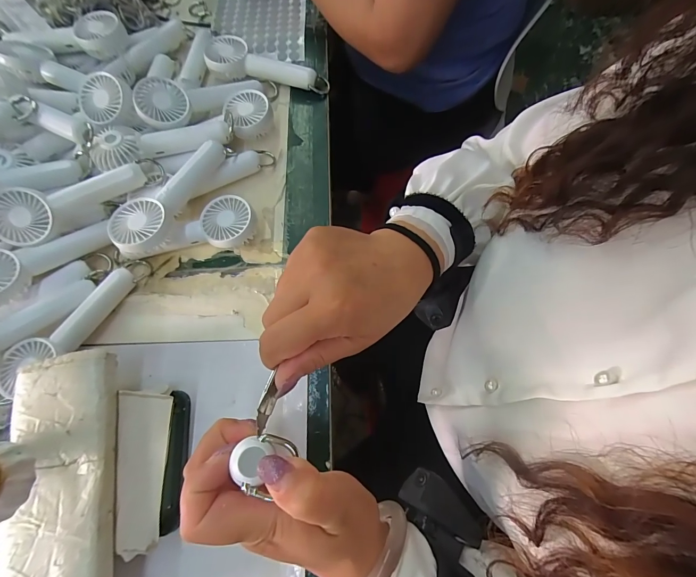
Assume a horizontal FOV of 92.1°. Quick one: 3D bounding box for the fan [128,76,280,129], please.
[{"bbox_3d":[-0.164,-0.231,0.404,0.166,0.028,0.051,-24,72,-22],"label":"fan"}]

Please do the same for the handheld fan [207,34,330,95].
[{"bbox_3d":[-0.102,-0.293,0.438,0.150,0.035,0.052,8,71,4],"label":"handheld fan"}]

